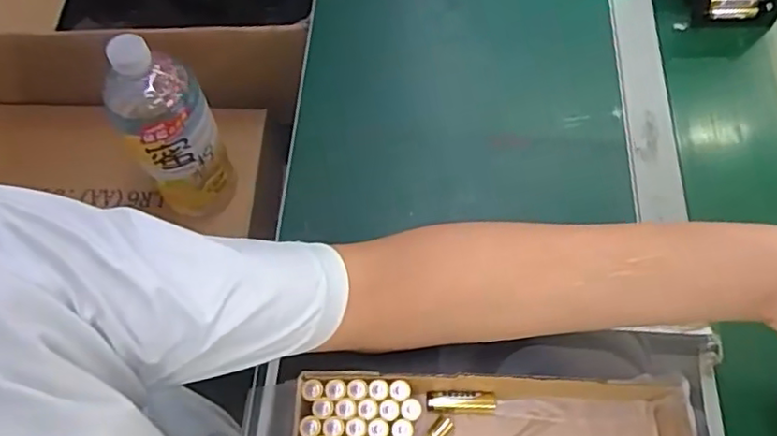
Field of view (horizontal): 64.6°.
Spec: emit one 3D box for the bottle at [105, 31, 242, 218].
[{"bbox_3d":[-0.202,-0.076,0.583,0.078,0.205,0.064,-26,66,-11],"label":"bottle"}]

